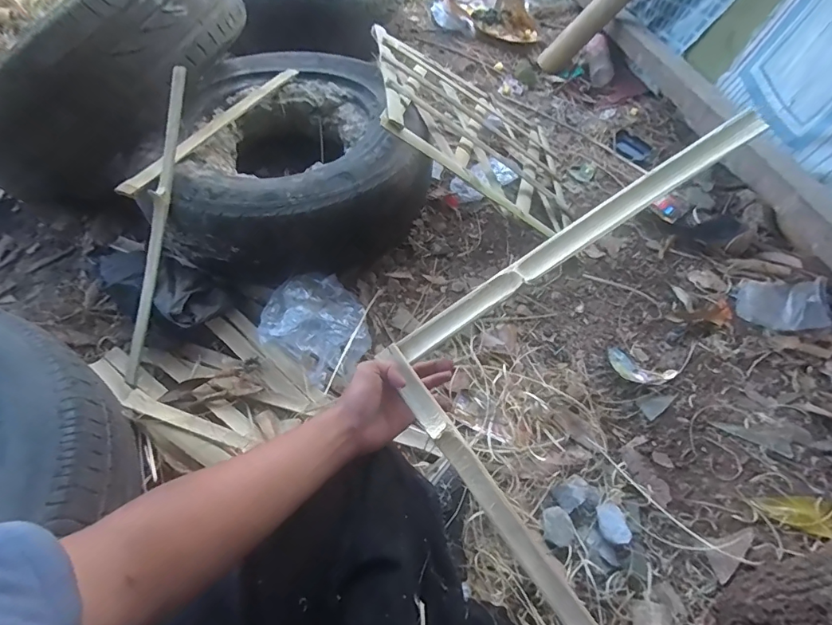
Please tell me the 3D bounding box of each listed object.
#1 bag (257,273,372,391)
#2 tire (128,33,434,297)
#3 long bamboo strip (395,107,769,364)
[{"bbox_3d":[-0.158,0.015,0.765,0.177,0.071,0.175,23,55,14],"label":"bag"},{"bbox_3d":[-0.226,-0.309,0.918,0.486,0.183,0.568,17,54,9],"label":"tire"},{"bbox_3d":[0.185,-0.088,0.507,0.475,0.010,0.029,-34,83,-1],"label":"long bamboo strip"}]

